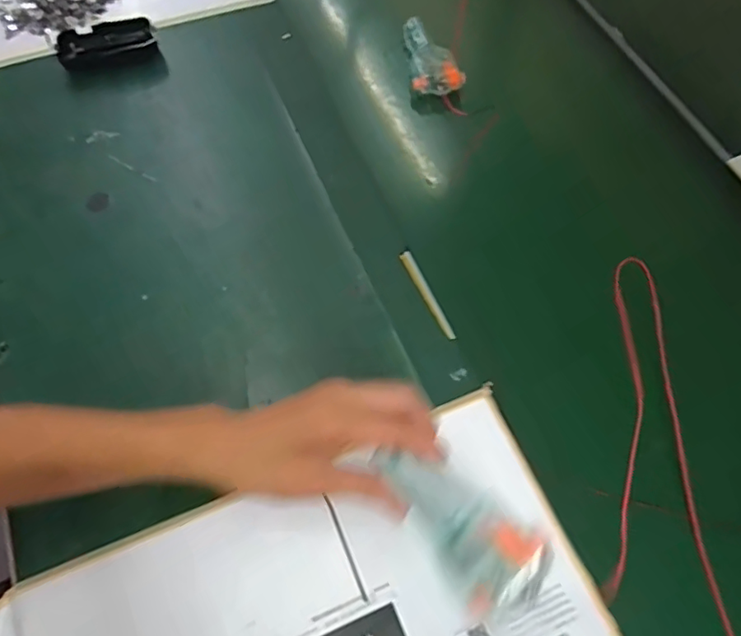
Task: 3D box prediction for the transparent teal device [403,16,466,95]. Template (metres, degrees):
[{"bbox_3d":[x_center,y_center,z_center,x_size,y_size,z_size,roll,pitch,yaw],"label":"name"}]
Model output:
[{"bbox_3d":[0.075,-0.326,0.694,0.058,0.040,0.128,-5,63,-5],"label":"transparent teal device"}]

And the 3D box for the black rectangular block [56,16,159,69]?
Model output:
[{"bbox_3d":[-0.312,-0.324,0.660,0.110,0.023,0.060,-14,64,-10],"label":"black rectangular block"}]

